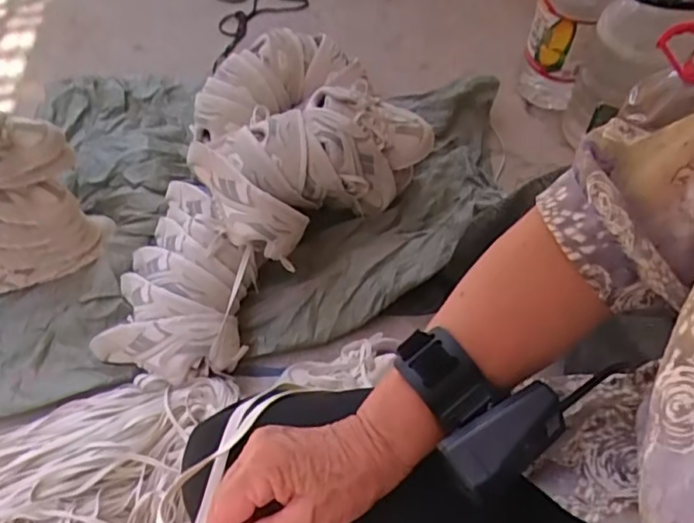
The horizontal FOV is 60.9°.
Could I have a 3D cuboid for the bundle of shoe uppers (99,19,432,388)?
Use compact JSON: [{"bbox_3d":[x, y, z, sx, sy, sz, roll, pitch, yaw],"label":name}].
[{"bbox_3d":[-0.162,-0.146,0.974,0.369,0.215,0.685,33,60,21],"label":"bundle of shoe uppers"}]

